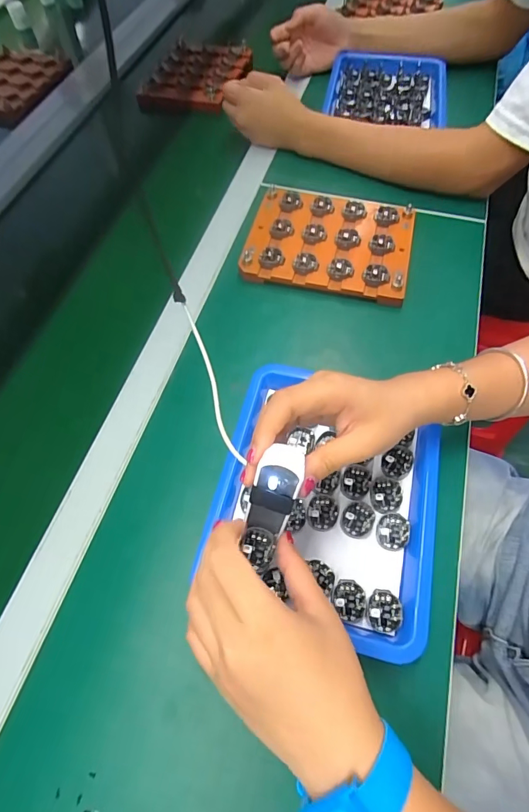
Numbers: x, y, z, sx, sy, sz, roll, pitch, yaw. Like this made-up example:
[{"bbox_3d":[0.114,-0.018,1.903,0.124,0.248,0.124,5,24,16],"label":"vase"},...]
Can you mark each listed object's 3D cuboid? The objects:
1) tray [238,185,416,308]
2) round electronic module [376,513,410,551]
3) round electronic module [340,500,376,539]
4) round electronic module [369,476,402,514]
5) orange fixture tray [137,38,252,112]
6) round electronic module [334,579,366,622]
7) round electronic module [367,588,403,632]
[{"bbox_3d":[0.079,-0.201,0.493,0.187,0.023,0.154,12,64,11],"label":"tray"},{"bbox_3d":[0.104,0.102,0.333,0.025,0.006,0.028,22,66,15],"label":"round electronic module"},{"bbox_3d":[0.077,0.094,0.340,0.026,0.004,0.029,9,64,9],"label":"round electronic module"},{"bbox_3d":[0.102,0.074,0.345,0.025,0.004,0.031,3,63,6],"label":"round electronic module"},{"bbox_3d":[-0.120,-0.578,0.721,0.152,0.031,0.182,13,64,11],"label":"orange fixture tray"},{"bbox_3d":[0.065,0.147,0.311,0.023,0.004,0.029,4,63,6],"label":"round electronic module"},{"bbox_3d":[0.090,0.152,0.306,0.025,0.004,0.028,9,64,9],"label":"round electronic module"}]

